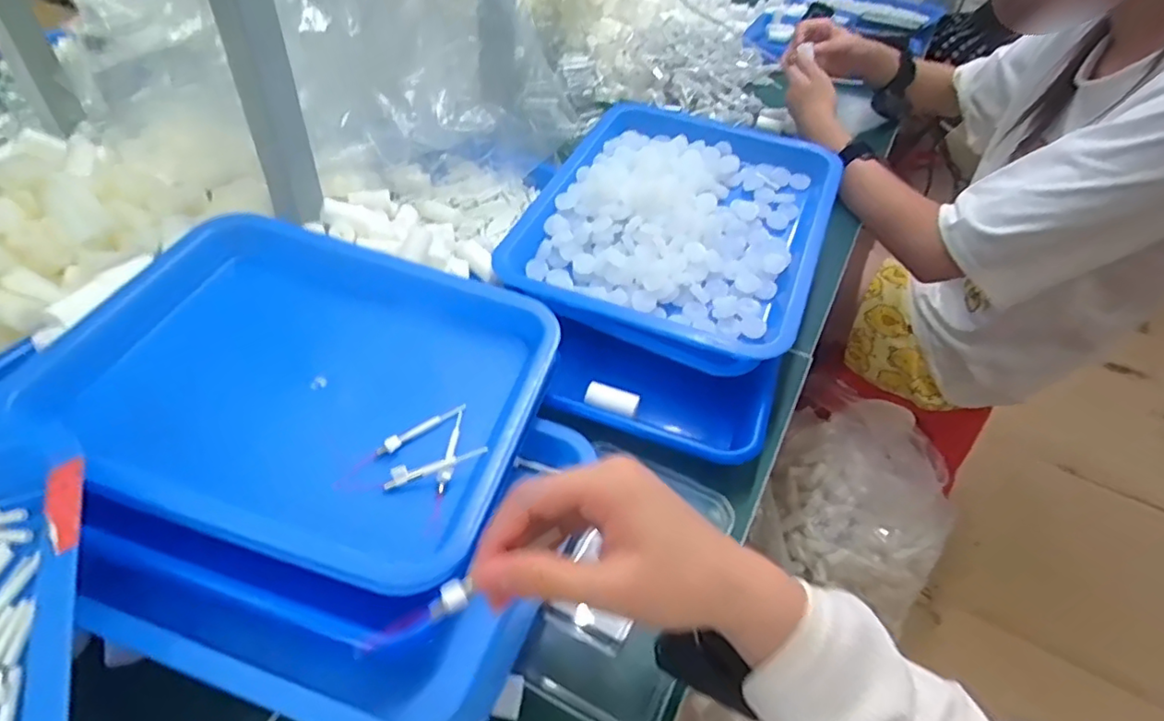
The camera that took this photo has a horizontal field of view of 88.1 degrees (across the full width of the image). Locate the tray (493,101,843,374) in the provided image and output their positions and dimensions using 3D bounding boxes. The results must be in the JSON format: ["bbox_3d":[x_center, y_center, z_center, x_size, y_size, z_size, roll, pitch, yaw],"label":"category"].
[{"bbox_3d":[0.096,-0.144,0.588,0.261,0.059,0.329,18,45,13],"label":"tray"}]

